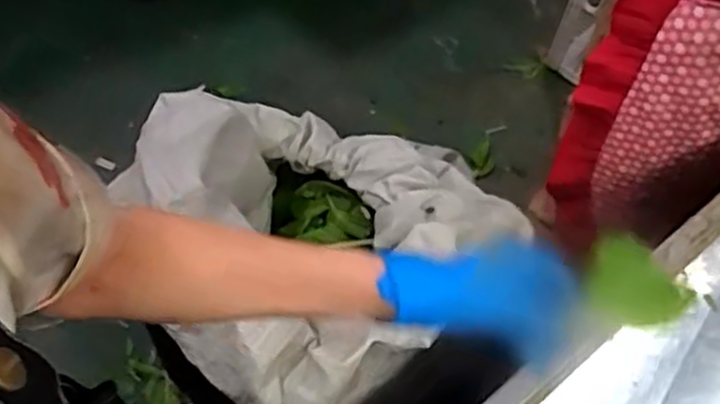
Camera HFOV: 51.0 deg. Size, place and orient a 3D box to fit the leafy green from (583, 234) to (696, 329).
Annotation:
[{"bbox_3d":[0.183,0.058,0.514,0.069,0.053,0.004,45,27,16],"label":"leafy green"}]

